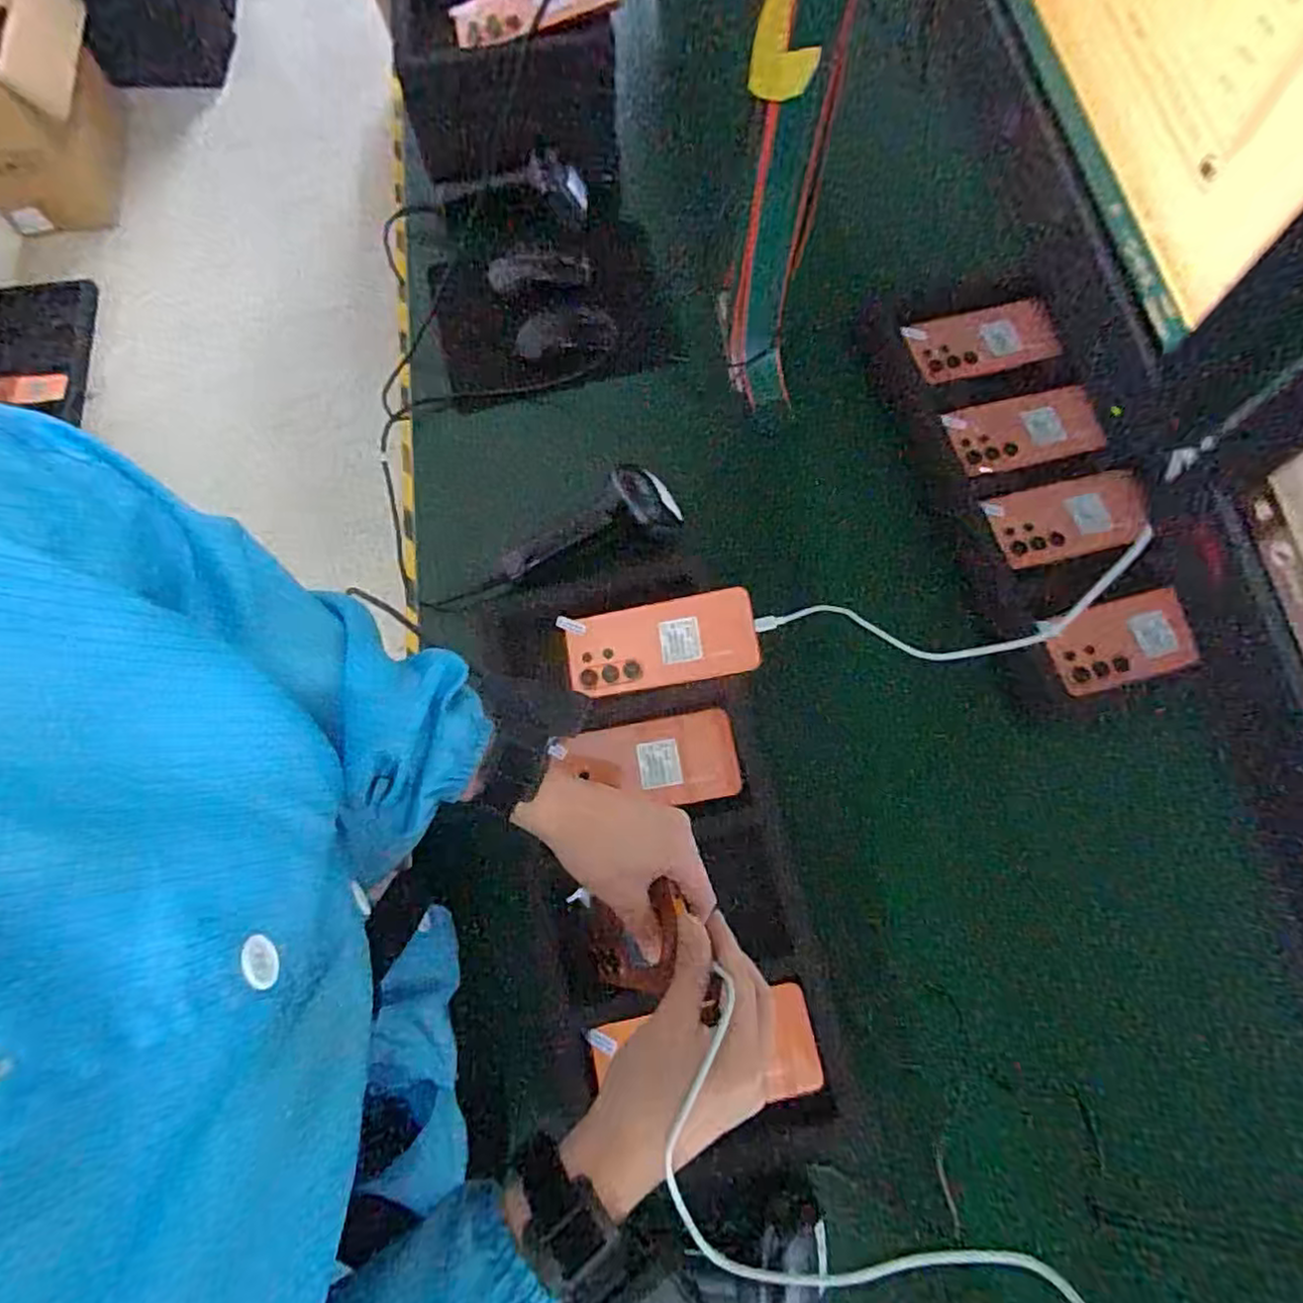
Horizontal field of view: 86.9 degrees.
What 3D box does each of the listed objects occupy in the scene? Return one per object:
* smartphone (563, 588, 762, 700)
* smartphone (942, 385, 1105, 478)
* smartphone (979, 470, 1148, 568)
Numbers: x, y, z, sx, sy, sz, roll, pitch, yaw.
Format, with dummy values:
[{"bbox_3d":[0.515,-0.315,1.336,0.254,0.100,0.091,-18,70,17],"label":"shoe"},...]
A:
[{"bbox_3d":[0.007,-0.006,0.622,0.171,0.009,0.076,-10,76,9],"label":"smartphone"},{"bbox_3d":[0.390,-0.230,0.717,0.152,0.007,0.074,-13,73,-4],"label":"smartphone"},{"bbox_3d":[0.416,-0.132,0.682,0.151,0.015,0.078,-11,73,-4],"label":"smartphone"}]

